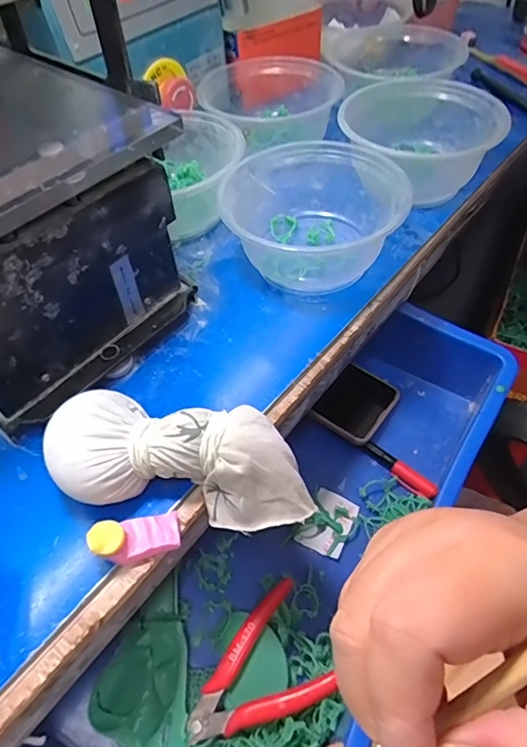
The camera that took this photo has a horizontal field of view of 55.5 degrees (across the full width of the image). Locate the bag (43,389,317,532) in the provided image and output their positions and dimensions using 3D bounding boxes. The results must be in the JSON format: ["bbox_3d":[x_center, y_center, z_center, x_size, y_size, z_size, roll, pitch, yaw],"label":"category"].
[{"bbox_3d":[-0.044,0.046,0.275,0.147,0.044,0.058,2,52,5],"label":"bag"}]

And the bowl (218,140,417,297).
[{"bbox_3d":[0.039,-0.124,0.383,0.132,0.056,0.122,7,53,8],"label":"bowl"}]

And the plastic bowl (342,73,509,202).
[{"bbox_3d":[0.133,-0.203,0.440,0.131,0.057,0.115,-15,53,-9],"label":"plastic bowl"}]

